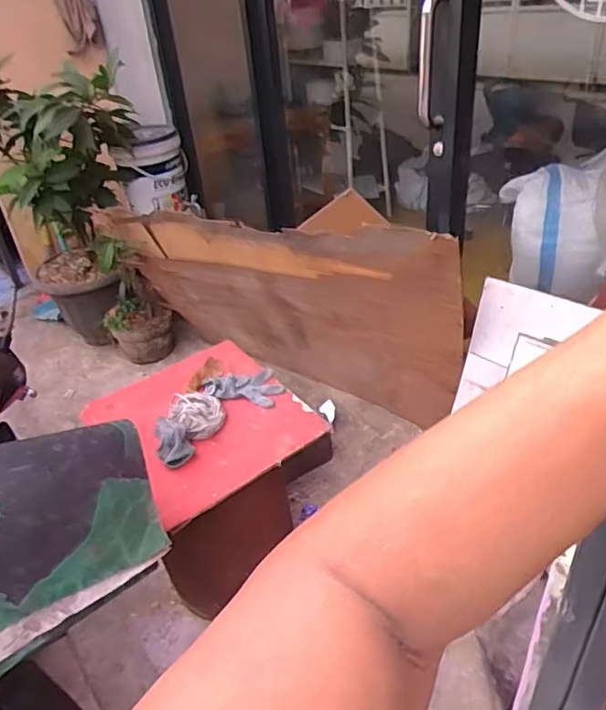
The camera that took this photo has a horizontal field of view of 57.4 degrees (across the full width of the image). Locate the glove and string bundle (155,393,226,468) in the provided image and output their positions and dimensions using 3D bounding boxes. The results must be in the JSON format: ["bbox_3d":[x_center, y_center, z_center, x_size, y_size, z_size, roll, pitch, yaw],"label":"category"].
[{"bbox_3d":[-0.244,0.151,1.171,0.094,0.085,0.200,9,37,22],"label":"glove and string bundle"}]

